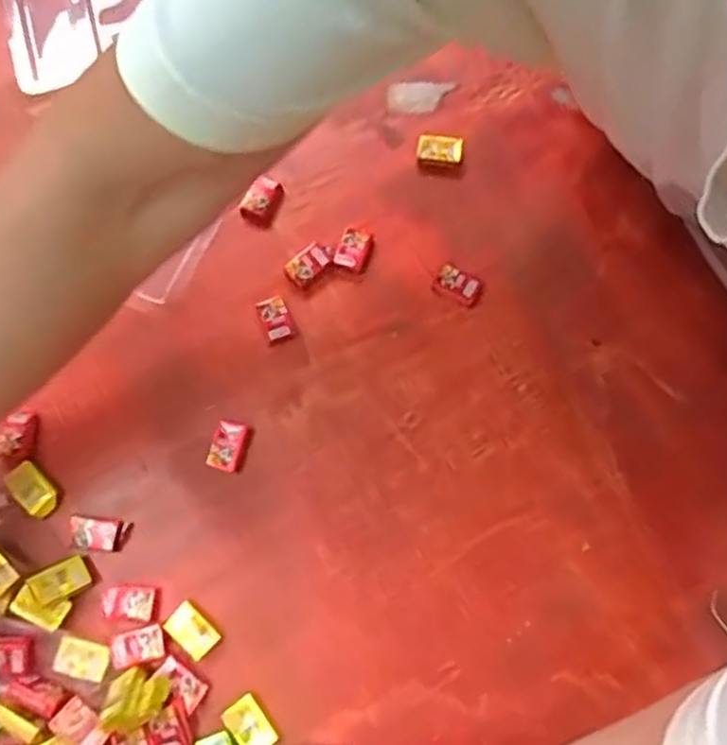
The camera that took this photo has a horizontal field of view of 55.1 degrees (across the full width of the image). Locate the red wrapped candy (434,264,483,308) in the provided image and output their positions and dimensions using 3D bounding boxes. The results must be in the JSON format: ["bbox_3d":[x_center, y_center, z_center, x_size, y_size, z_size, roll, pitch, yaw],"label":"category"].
[{"bbox_3d":[0.054,-0.049,0.399,0.026,0.009,0.018,32,75,8],"label":"red wrapped candy"}]

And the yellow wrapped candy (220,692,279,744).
[{"bbox_3d":[-0.055,0.169,0.332,0.018,0.005,0.026,-35,77,-11],"label":"yellow wrapped candy"}]

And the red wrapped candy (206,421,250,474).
[{"bbox_3d":[-0.073,0.039,0.373,0.019,0.007,0.026,13,74,3],"label":"red wrapped candy"}]

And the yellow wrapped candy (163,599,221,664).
[{"bbox_3d":[-0.085,0.128,0.346,0.026,0.006,0.017,42,77,11],"label":"yellow wrapped candy"}]

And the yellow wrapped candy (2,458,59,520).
[{"bbox_3d":[-0.174,0.061,0.366,0.017,0.006,0.030,-42,78,-12],"label":"yellow wrapped candy"}]

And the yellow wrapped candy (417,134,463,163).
[{"bbox_3d":[0.046,-0.135,0.422,0.027,0.005,0.016,5,73,1],"label":"yellow wrapped candy"}]

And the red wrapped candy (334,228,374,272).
[{"bbox_3d":[-0.005,-0.072,0.404,0.018,0.006,0.024,15,74,3],"label":"red wrapped candy"}]

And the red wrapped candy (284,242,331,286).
[{"bbox_3d":[-0.033,-0.063,0.401,0.026,0.004,0.019,-42,78,-12],"label":"red wrapped candy"}]

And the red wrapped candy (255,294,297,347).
[{"bbox_3d":[-0.049,-0.030,0.394,0.017,0.007,0.028,-21,75,-7],"label":"red wrapped candy"}]

